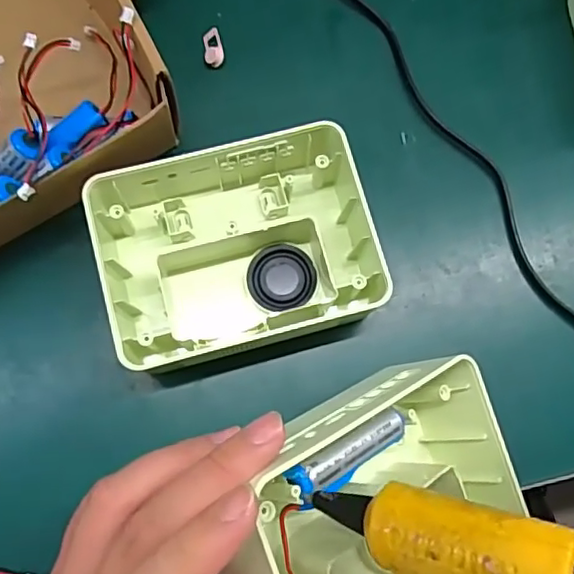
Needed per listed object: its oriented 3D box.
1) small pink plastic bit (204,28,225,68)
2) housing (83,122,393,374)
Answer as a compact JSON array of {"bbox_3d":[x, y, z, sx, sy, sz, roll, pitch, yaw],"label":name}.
[{"bbox_3d":[-0.046,-0.150,0.376,0.012,0.006,0.024,-4,76,-3],"label":"small pink plastic bit"},{"bbox_3d":[-0.027,-0.023,0.331,0.143,0.049,0.109,-14,76,-6],"label":"housing"}]

